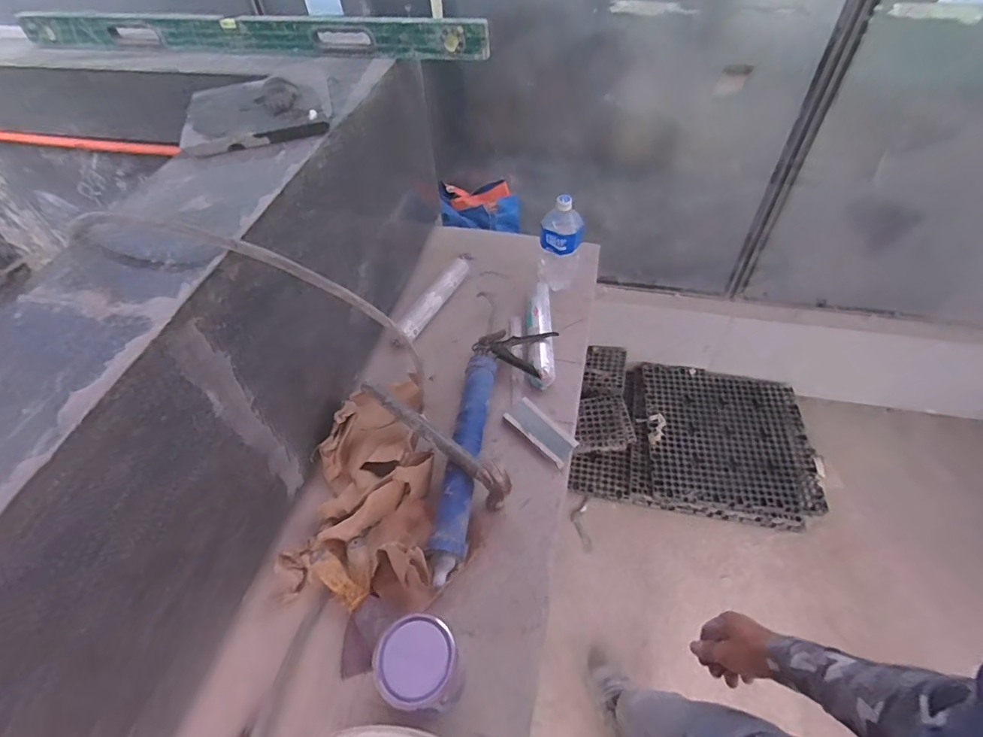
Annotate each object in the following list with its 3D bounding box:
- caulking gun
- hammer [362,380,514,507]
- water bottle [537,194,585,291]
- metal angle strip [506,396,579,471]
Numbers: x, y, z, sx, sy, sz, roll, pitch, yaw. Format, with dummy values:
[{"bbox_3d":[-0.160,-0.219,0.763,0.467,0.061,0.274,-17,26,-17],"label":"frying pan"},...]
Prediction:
[{"bbox_3d":[0.008,0.111,0.857,0.154,0.067,0.510,5,52,7],"label":"caulking gun"},{"bbox_3d":[-0.090,0.129,0.824,0.291,0.110,0.024,31,59,24],"label":"hammer"},{"bbox_3d":[0.151,-0.271,1.049,0.093,0.186,0.089,5,52,7],"label":"water bottle"},{"bbox_3d":[0.092,0.111,0.889,0.064,0.011,0.142,-35,58,-23],"label":"metal angle strip"}]

